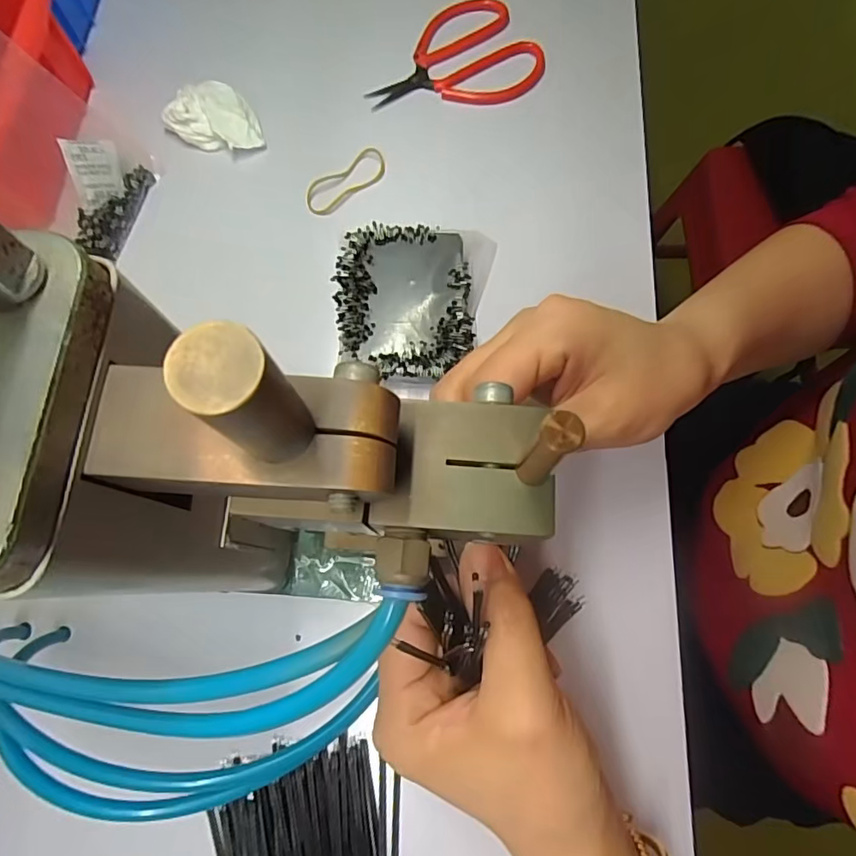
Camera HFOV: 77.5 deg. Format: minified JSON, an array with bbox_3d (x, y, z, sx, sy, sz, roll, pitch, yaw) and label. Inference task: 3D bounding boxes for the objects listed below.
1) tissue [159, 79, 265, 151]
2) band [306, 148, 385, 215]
[{"bbox_3d":[-0.130,-0.193,0.329,0.059,0.016,0.039,26,76,8],"label":"tissue"},{"bbox_3d":[-0.050,-0.151,0.326,0.056,0.009,0.021,-40,78,-10],"label":"band"}]

